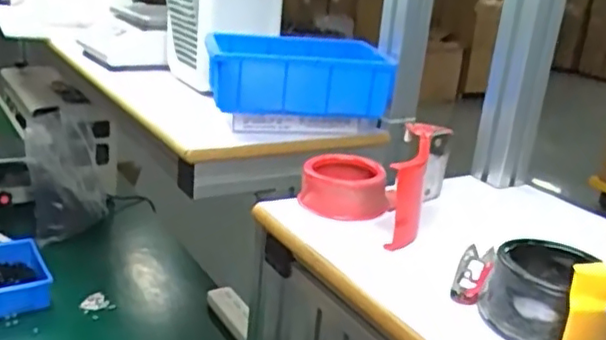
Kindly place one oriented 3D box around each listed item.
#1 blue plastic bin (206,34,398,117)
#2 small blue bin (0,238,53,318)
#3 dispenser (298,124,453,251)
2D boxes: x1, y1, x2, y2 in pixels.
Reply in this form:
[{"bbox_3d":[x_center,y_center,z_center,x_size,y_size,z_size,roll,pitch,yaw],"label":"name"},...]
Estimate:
[{"bbox_3d":[-0.004,-0.109,0.725,0.204,0.069,0.116,1,20,-12],"label":"blue plastic bin"},{"bbox_3d":[-0.587,0.213,1.255,0.139,0.072,0.205,-6,23,-31],"label":"small blue bin"},{"bbox_3d":[0.061,0.001,0.559,0.109,0.071,0.141,13,21,20],"label":"dispenser"}]

